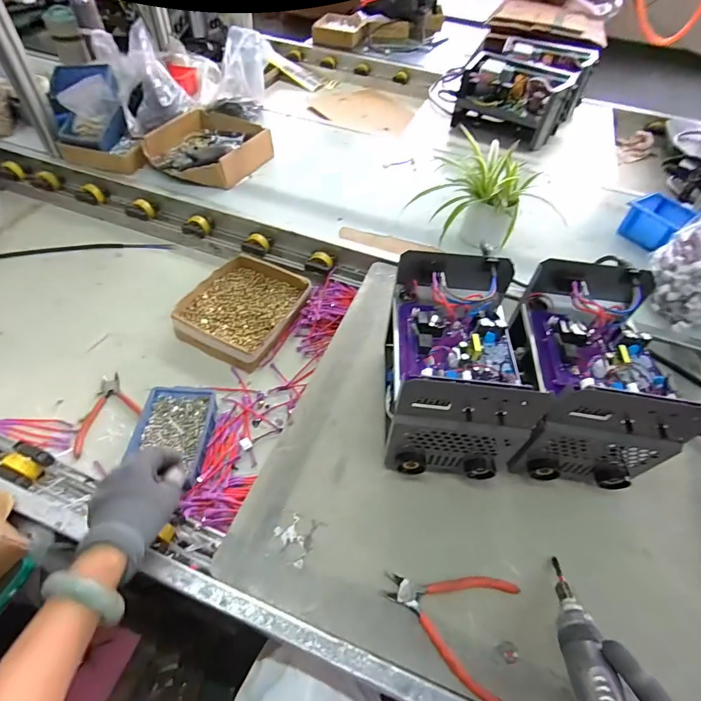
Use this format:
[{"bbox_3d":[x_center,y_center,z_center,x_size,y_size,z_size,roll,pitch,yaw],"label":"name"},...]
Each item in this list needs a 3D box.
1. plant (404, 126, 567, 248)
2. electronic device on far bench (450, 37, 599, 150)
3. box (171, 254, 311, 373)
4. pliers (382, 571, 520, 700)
[{"bbox_3d":[0.248,-0.294,0.812,0.197,0.148,0.181,-15,54,-16],"label":"plant"},{"bbox_3d":[0.534,-0.790,1.233,0.275,0.158,0.415,30,55,18],"label":"electronic device on far bench"},{"bbox_3d":[-0.202,-0.085,0.773,0.197,0.046,0.232,22,53,13],"label":"box"},{"bbox_3d":[0.104,0.281,0.435,0.137,0.009,0.112,22,53,13],"label":"pliers"}]

